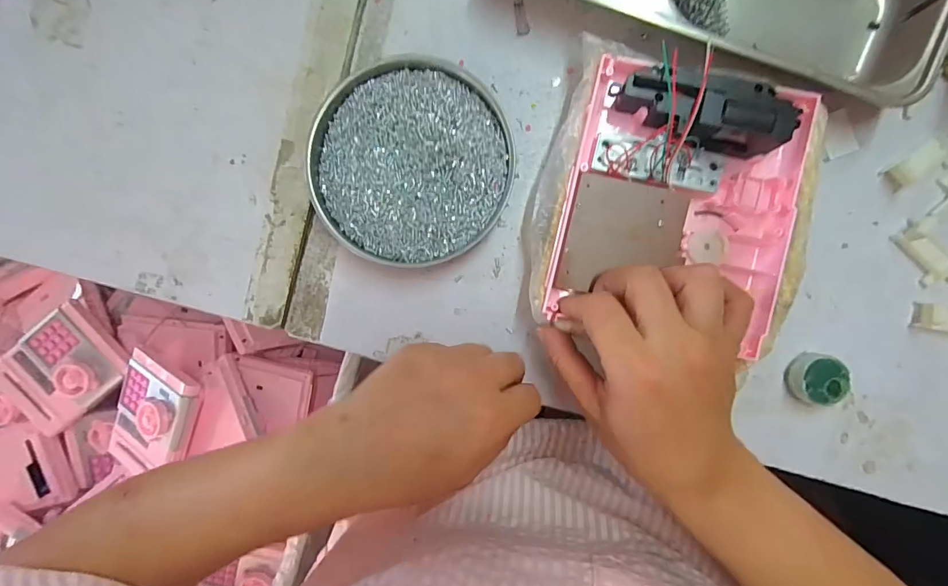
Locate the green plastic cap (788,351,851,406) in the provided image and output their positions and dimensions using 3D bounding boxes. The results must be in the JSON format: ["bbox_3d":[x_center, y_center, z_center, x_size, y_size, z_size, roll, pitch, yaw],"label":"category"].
[{"bbox_3d":[0.228,0.056,0.296,0.029,0.017,0.032,2,91,3],"label":"green plastic cap"}]

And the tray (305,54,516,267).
[{"bbox_3d":[-0.044,-0.089,0.306,0.136,0.020,0.131,0,90,3],"label":"tray"}]

